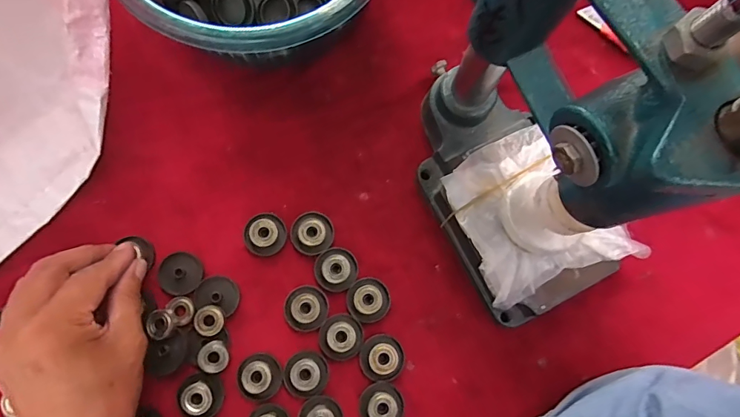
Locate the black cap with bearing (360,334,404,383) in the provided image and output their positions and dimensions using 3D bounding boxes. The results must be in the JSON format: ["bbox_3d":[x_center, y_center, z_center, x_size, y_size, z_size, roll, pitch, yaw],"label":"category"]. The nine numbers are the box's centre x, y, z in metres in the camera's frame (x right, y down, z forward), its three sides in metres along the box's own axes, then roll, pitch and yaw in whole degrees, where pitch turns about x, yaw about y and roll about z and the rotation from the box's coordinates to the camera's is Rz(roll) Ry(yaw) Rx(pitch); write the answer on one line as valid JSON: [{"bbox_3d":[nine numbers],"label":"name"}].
[{"bbox_3d":[0.009,0.111,0.319,0.032,0.013,0.033,0,79,-1],"label":"black cap with bearing"}]

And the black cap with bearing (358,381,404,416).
[{"bbox_3d":[0.008,0.144,0.313,0.031,0.015,0.029,0,79,-1],"label":"black cap with bearing"}]

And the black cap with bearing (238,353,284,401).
[{"bbox_3d":[-0.080,0.123,0.313,0.029,0.011,0.032,-21,80,-5],"label":"black cap with bearing"}]

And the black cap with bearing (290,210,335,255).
[{"bbox_3d":[-0.045,0.019,0.337,0.033,0.011,0.033,0,79,-1],"label":"black cap with bearing"}]

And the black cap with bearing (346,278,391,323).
[{"bbox_3d":[-0.001,0.070,0.328,0.032,0.010,0.033,0,79,-1],"label":"black cap with bearing"}]

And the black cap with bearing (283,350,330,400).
[{"bbox_3d":[-0.048,0.122,0.317,0.031,0.009,0.031,0,79,-1],"label":"black cap with bearing"}]

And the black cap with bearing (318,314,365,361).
[{"bbox_3d":[-0.021,0.096,0.322,0.033,0.009,0.033,0,79,-1],"label":"black cap with bearing"}]

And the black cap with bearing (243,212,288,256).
[{"bbox_3d":[-0.082,0.020,0.335,0.032,0.011,0.033,0,79,-1],"label":"black cap with bearing"}]

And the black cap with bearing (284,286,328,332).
[{"bbox_3d":[-0.048,0.075,0.324,0.033,0.012,0.033,0,79,-1],"label":"black cap with bearing"}]

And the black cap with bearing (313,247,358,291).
[{"bbox_3d":[-0.026,0.047,0.331,0.032,0.011,0.032,0,79,-1],"label":"black cap with bearing"}]

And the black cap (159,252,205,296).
[{"bbox_3d":[-0.145,0.049,0.328,0.032,0.006,0.032,0,79,-1],"label":"black cap"}]

